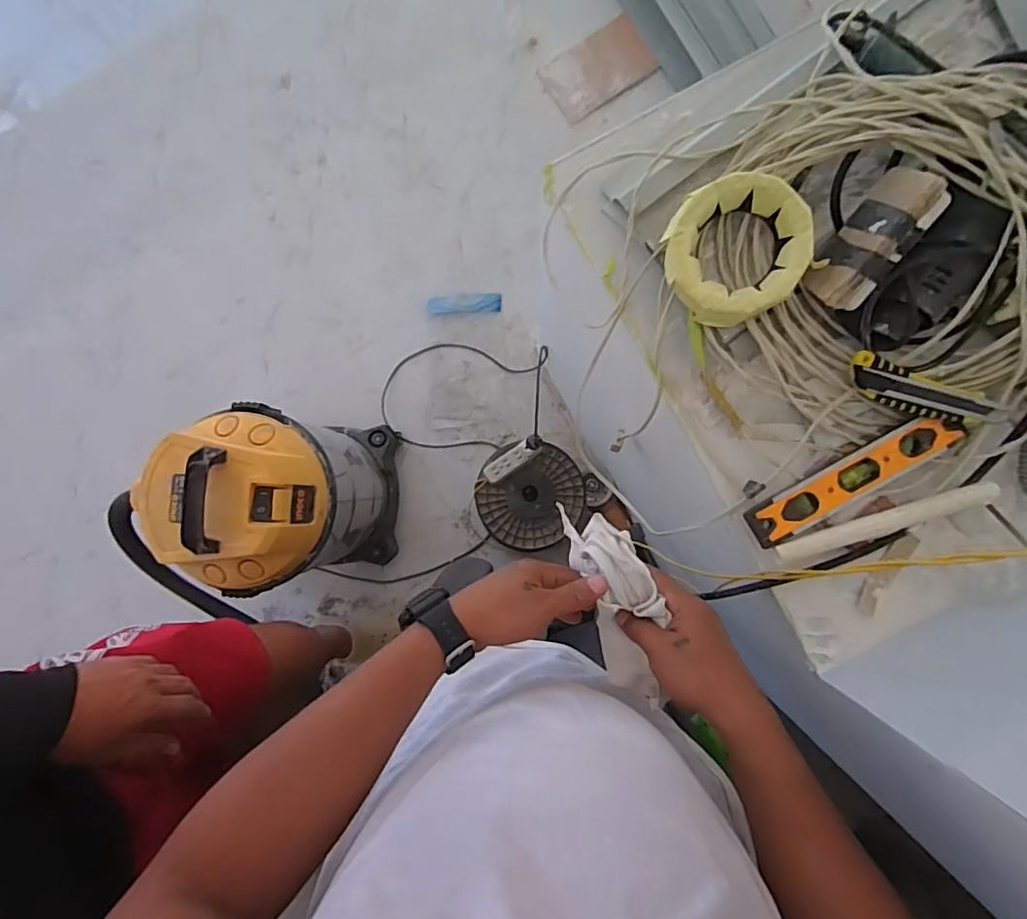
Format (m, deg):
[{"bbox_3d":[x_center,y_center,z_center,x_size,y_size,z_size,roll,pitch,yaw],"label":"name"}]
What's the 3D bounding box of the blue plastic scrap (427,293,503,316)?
[{"bbox_3d":[-0.126,-0.400,1.408,0.189,0.022,0.052,-3,88,2],"label":"blue plastic scrap"}]

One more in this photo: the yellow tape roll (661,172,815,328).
[{"bbox_3d":[0.204,-0.191,0.505,0.123,0.033,0.123,1,96,12],"label":"yellow tape roll"}]

